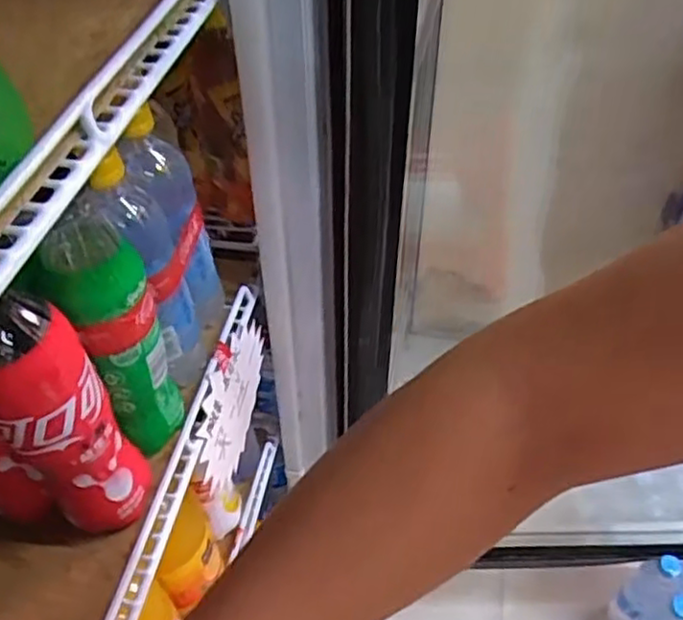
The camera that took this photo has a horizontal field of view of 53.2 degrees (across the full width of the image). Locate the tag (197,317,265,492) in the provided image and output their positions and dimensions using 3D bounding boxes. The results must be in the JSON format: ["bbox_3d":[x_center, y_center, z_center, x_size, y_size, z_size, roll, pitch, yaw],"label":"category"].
[{"bbox_3d":[-0.095,0.083,0.602,0.010,0.105,0.151,2,52,12],"label":"tag"}]

